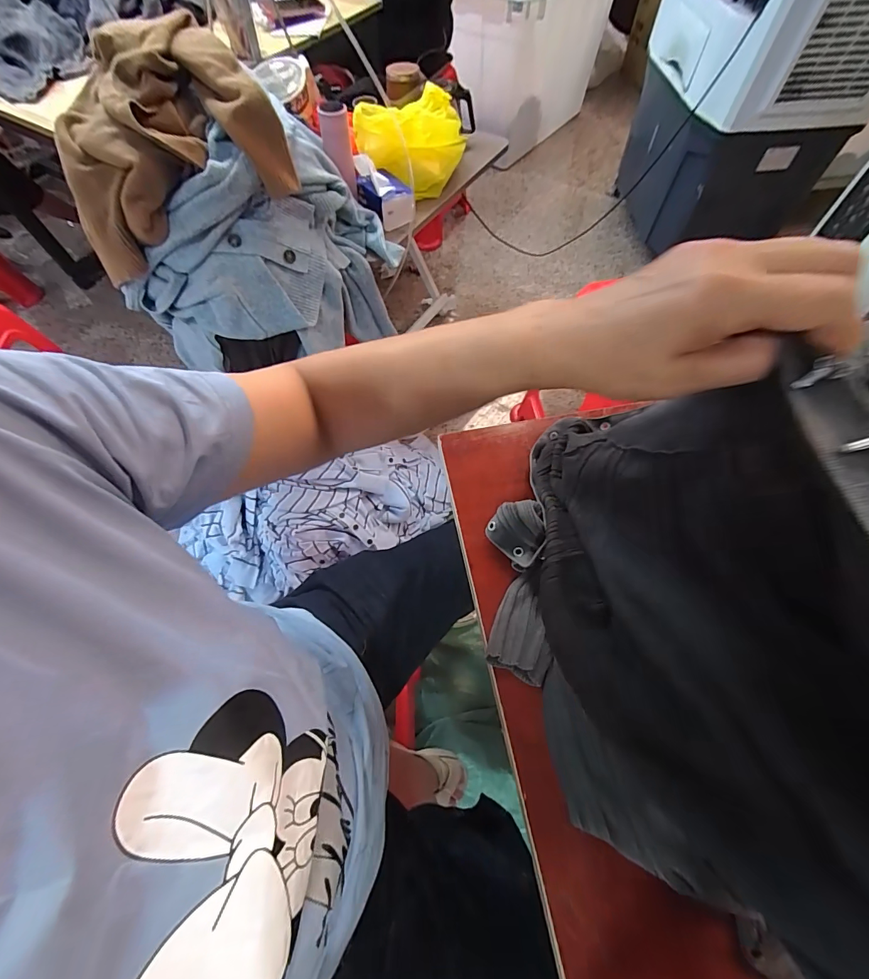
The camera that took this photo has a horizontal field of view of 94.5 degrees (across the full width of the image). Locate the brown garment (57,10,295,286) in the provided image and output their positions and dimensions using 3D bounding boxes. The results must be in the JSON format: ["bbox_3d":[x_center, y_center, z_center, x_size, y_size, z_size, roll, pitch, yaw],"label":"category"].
[{"bbox_3d":[-0.457,-0.568,0.680,0.363,0.222,0.254,-28,65,-12],"label":"brown garment"}]

